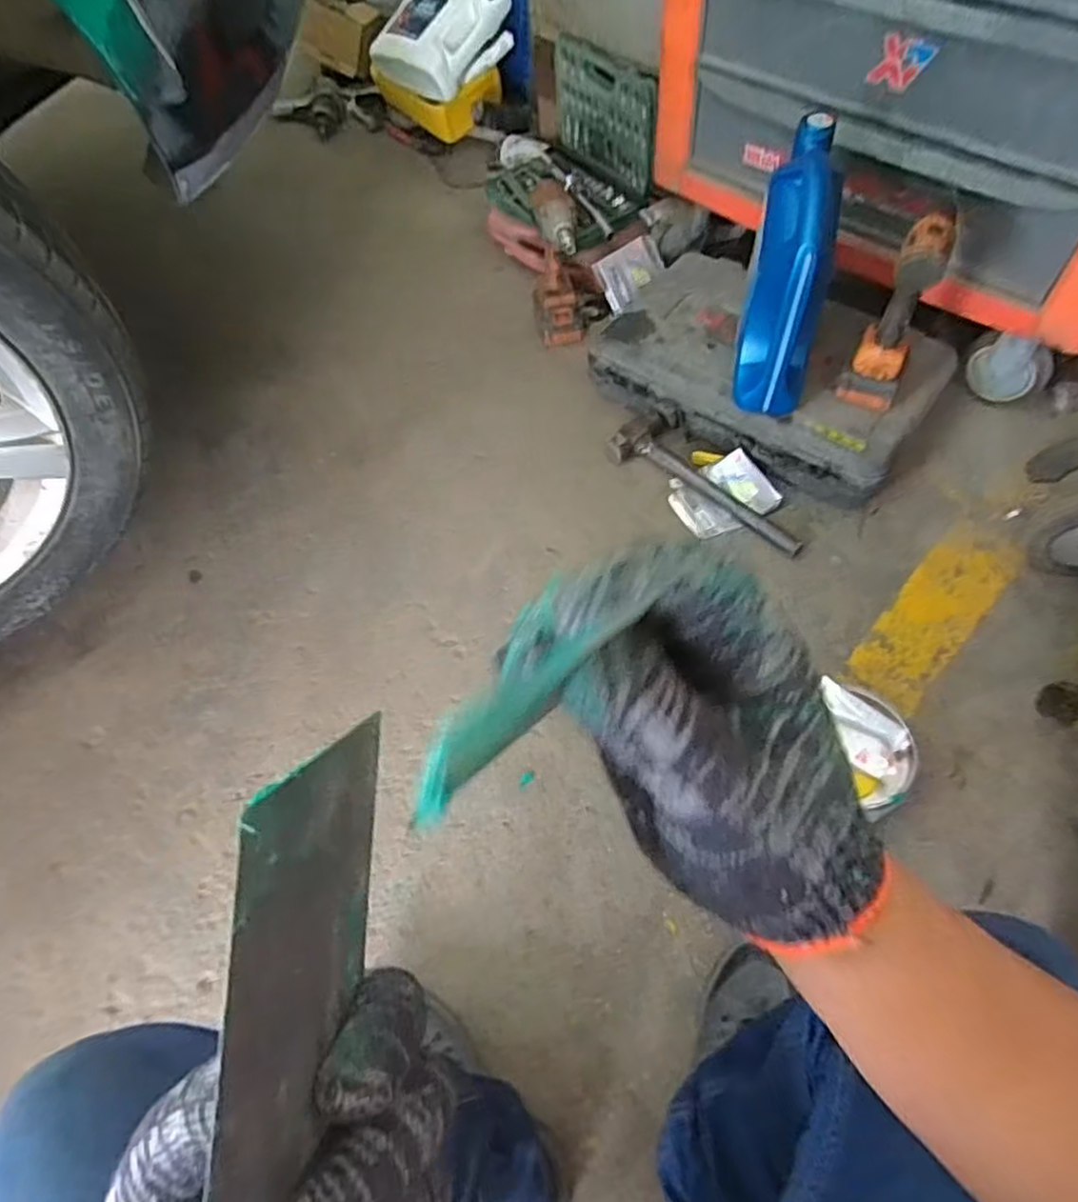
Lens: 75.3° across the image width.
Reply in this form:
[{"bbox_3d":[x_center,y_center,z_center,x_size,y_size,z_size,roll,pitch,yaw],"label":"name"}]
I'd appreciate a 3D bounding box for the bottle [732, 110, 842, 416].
[{"bbox_3d":[0.327,-0.422,0.930,0.090,0.295,0.199,5,60,8],"label":"bottle"}]

